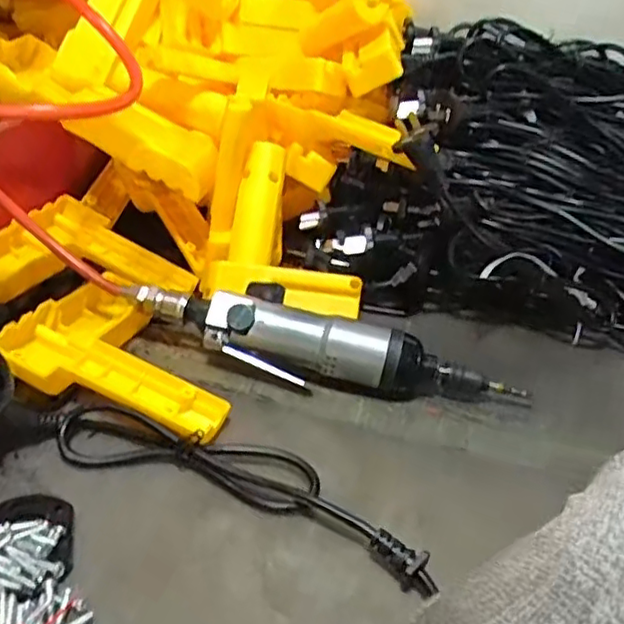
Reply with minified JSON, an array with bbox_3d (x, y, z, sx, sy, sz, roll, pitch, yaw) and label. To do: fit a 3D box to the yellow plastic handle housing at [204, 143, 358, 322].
[{"bbox_3d":[-0.014,-0.063,0.468,0.112,0.067,0.107,9,36,3],"label":"yellow plastic handle housing"}]

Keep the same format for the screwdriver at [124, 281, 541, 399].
[{"bbox_3d":[0.006,0.024,0.426,0.265,0.041,0.046,15,36,11],"label":"screwdriver"}]

